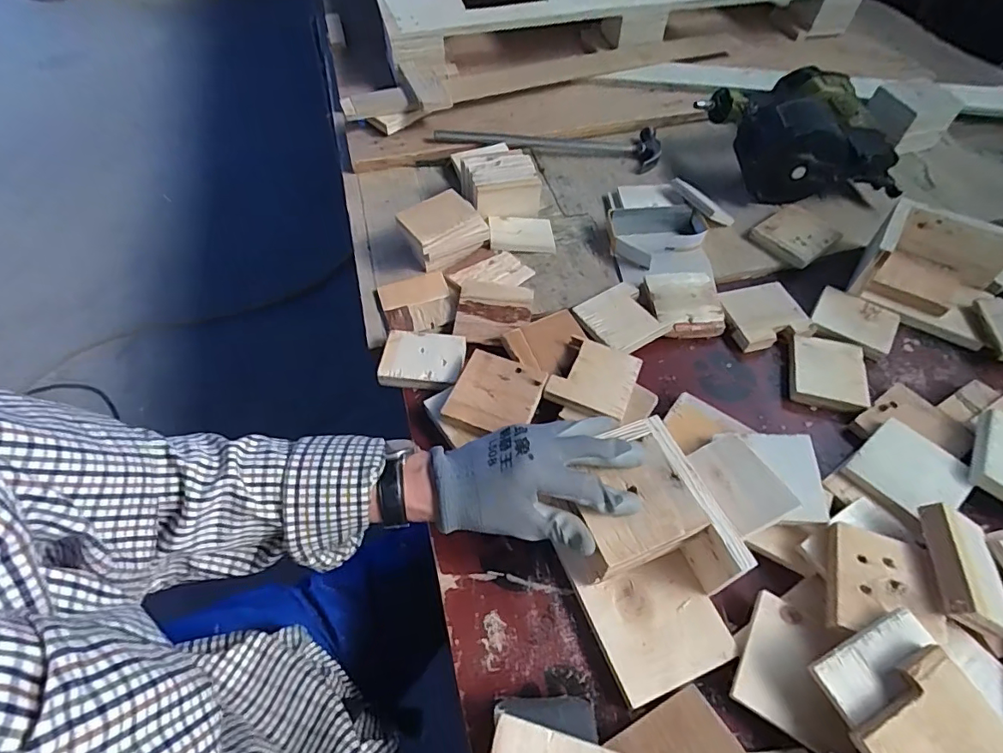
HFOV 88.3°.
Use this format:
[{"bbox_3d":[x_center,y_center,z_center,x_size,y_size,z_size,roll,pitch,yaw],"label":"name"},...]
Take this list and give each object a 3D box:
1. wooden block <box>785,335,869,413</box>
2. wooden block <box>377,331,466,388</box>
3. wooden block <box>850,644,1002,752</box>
[{"bbox_3d":[0.370,-0.005,0.588,0.075,0.017,0.087,15,57,10],"label":"wooden block"},{"bbox_3d":[-0.090,-0.021,0.592,0.090,0.014,0.072,5,56,4],"label":"wooden block"},{"bbox_3d":[0.298,0.252,0.352,0.092,0.014,0.085,-33,72,-8],"label":"wooden block"}]

